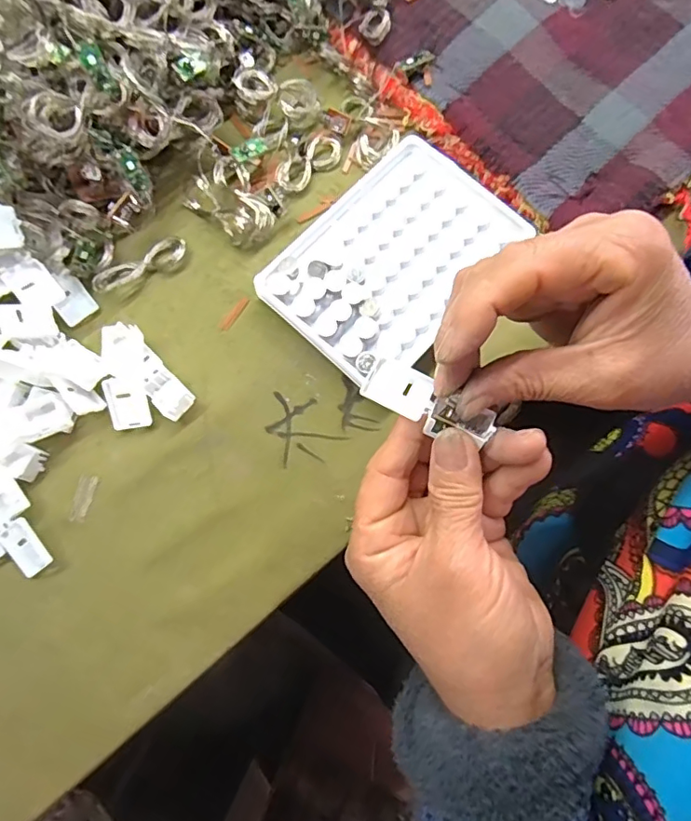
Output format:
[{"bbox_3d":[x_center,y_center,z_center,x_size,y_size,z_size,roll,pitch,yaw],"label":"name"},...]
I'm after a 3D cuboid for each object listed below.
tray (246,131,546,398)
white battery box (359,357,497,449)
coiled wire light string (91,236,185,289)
[{"bbox_3d":[0.026,-0.084,0.299,0.093,0.018,0.132,39,80,8],"label":"tray"},{"bbox_3d":[0.035,-0.003,0.223,0.055,0.010,0.020,27,78,7],"label":"white battery box"},{"bbox_3d":[-0.115,-0.081,0.302,0.054,0.009,0.018,-35,80,-8],"label":"coiled wire light string"}]

